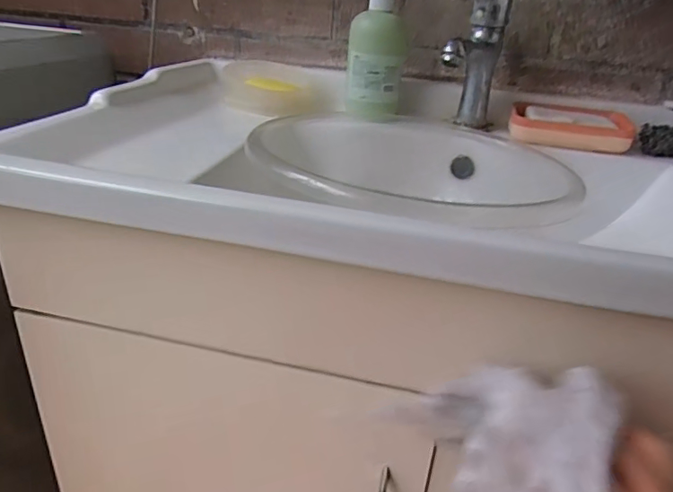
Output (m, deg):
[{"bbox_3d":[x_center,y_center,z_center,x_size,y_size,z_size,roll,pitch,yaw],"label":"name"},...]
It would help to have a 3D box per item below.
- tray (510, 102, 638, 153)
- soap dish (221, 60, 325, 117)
[{"bbox_3d":[0.294,-0.150,0.642,0.145,0.039,0.092,10,28,10],"label":"tray"},{"bbox_3d":[-0.089,-0.217,0.696,0.133,0.051,0.099,-1,28,-10],"label":"soap dish"}]

